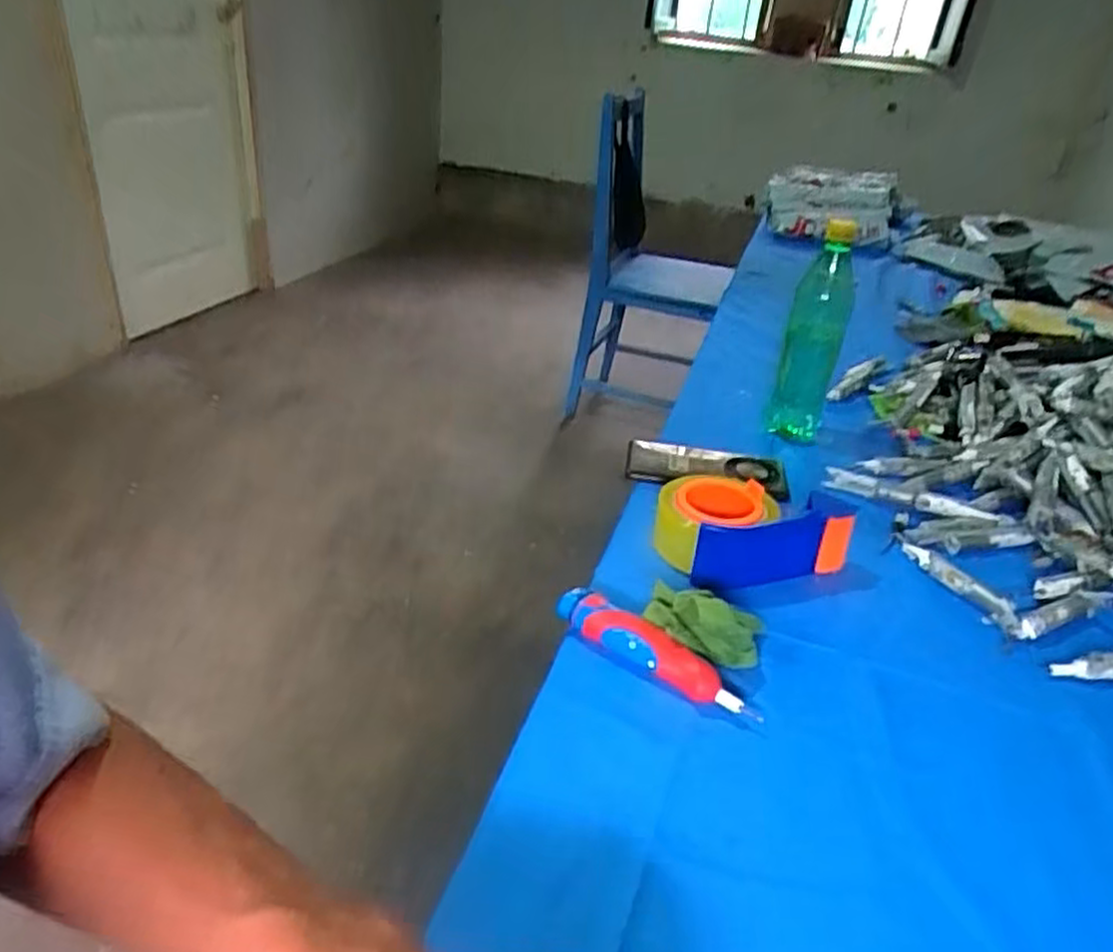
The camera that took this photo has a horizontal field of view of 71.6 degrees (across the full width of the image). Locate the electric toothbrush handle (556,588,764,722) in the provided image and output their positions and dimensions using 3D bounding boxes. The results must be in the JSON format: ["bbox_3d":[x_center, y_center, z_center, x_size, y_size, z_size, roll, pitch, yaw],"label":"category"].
[{"bbox_3d":[0.069,0.127,0.552,0.159,0.030,0.031,22,34,24],"label":"electric toothbrush handle"}]

